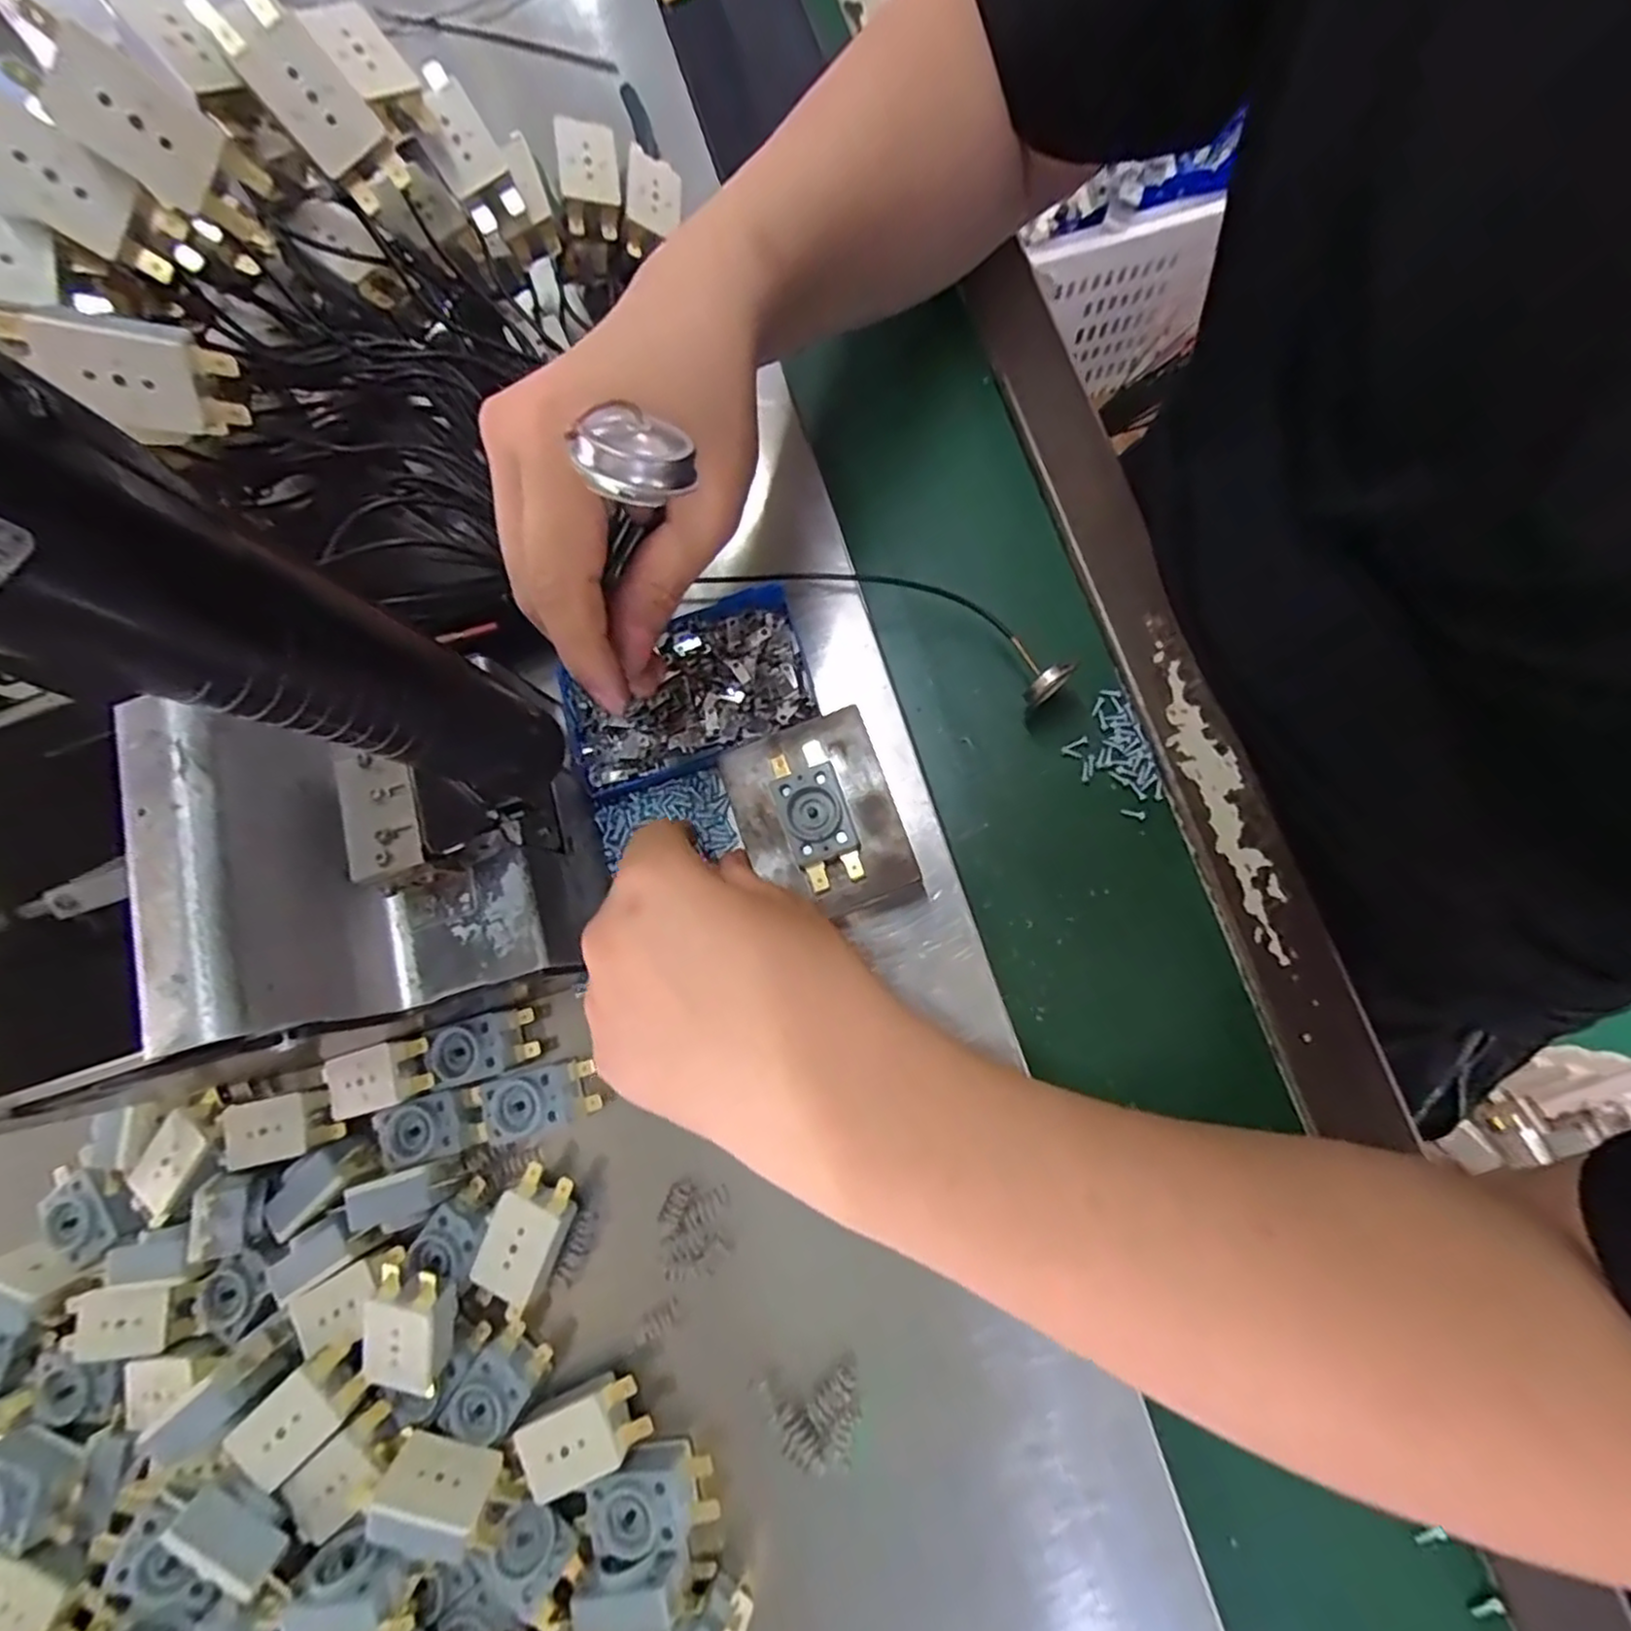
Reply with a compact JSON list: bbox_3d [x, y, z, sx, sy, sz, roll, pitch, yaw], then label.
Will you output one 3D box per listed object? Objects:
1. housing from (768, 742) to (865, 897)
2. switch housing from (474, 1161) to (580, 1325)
[{"bbox_3d":[-0.001,-0.001,0.288,0.027,0.013,0.058,-20,79,3],"label":"housing"},{"bbox_3d":[-0.119,0.174,0.293,0.029,0.013,0.054,22,84,10],"label":"switch housing"}]

